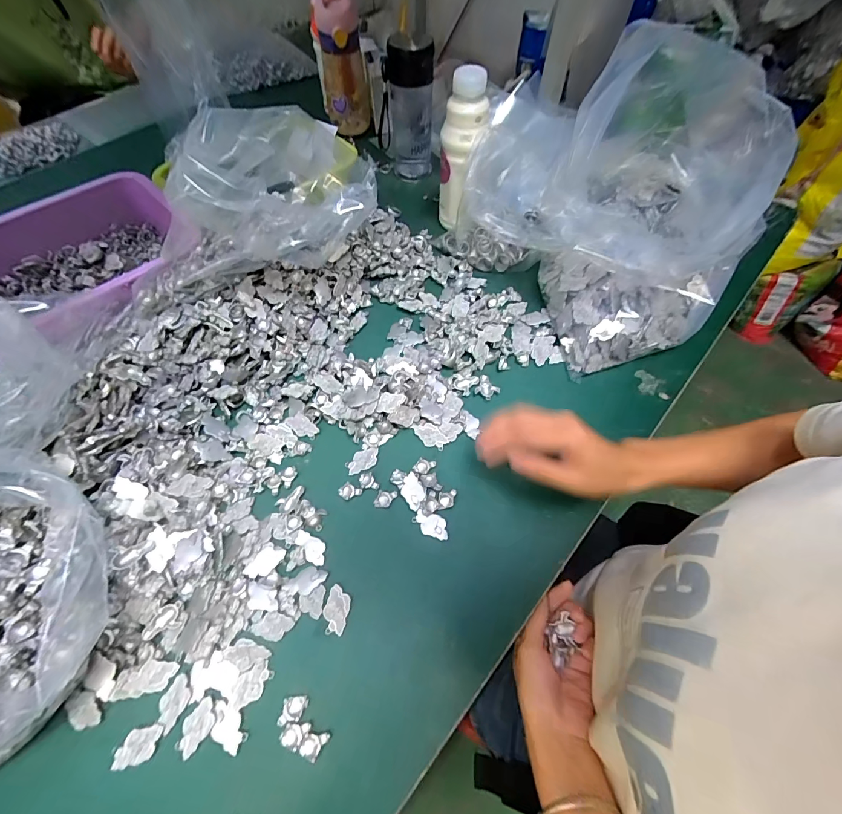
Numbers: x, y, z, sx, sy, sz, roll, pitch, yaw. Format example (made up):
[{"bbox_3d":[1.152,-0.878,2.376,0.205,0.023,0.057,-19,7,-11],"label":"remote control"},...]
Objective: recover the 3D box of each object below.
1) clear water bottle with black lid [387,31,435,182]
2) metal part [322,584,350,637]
[{"bbox_3d":[-0.019,-0.488,0.626,0.078,0.180,0.072,3,61,1],"label":"clear water bottle with black lid"},{"bbox_3d":[-0.075,0.182,0.344,0.021,0.005,0.037,11,62,5],"label":"metal part"}]

